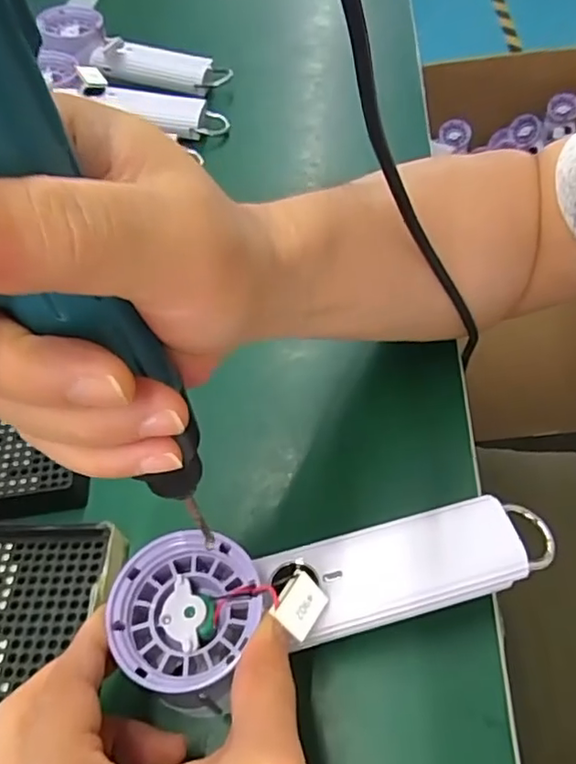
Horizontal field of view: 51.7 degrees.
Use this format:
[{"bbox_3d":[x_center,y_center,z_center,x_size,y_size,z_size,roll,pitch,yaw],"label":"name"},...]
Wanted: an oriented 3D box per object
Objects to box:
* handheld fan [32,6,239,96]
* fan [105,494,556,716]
[{"bbox_3d":[-0.155,-0.321,0.589,0.192,0.034,0.066,18,55,-2],"label":"handheld fan"},{"bbox_3d":[0.024,0.084,0.248,0.187,0.030,0.065,-9,53,-9],"label":"fan"}]

